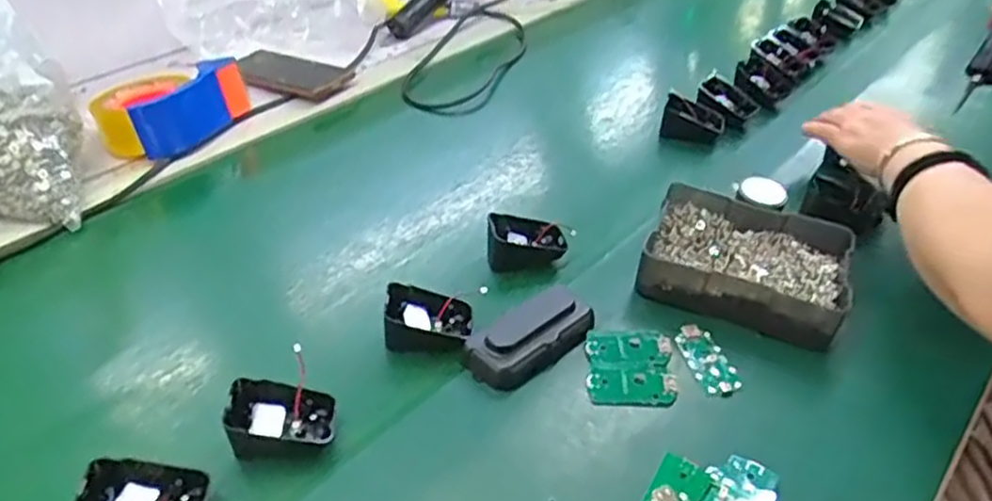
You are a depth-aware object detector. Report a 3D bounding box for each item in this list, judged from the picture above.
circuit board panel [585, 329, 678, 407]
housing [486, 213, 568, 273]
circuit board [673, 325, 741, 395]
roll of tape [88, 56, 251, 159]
[{"bbox_3d":[0.100,0.085,0.549,0.065,0.007,0.069,7,42,-3],"label":"circuit board panel"},{"bbox_3d":[0.028,-0.009,0.651,0.071,0.036,0.049,-2,38,-4],"label":"housing"},{"bbox_3d":[0.160,0.081,0.558,0.031,0.005,0.063,-8,39,-11],"label":"circuit board"},{"bbox_3d":[-0.356,-0.159,0.806,0.102,0.069,0.156,32,47,33],"label":"roll of tape"}]

